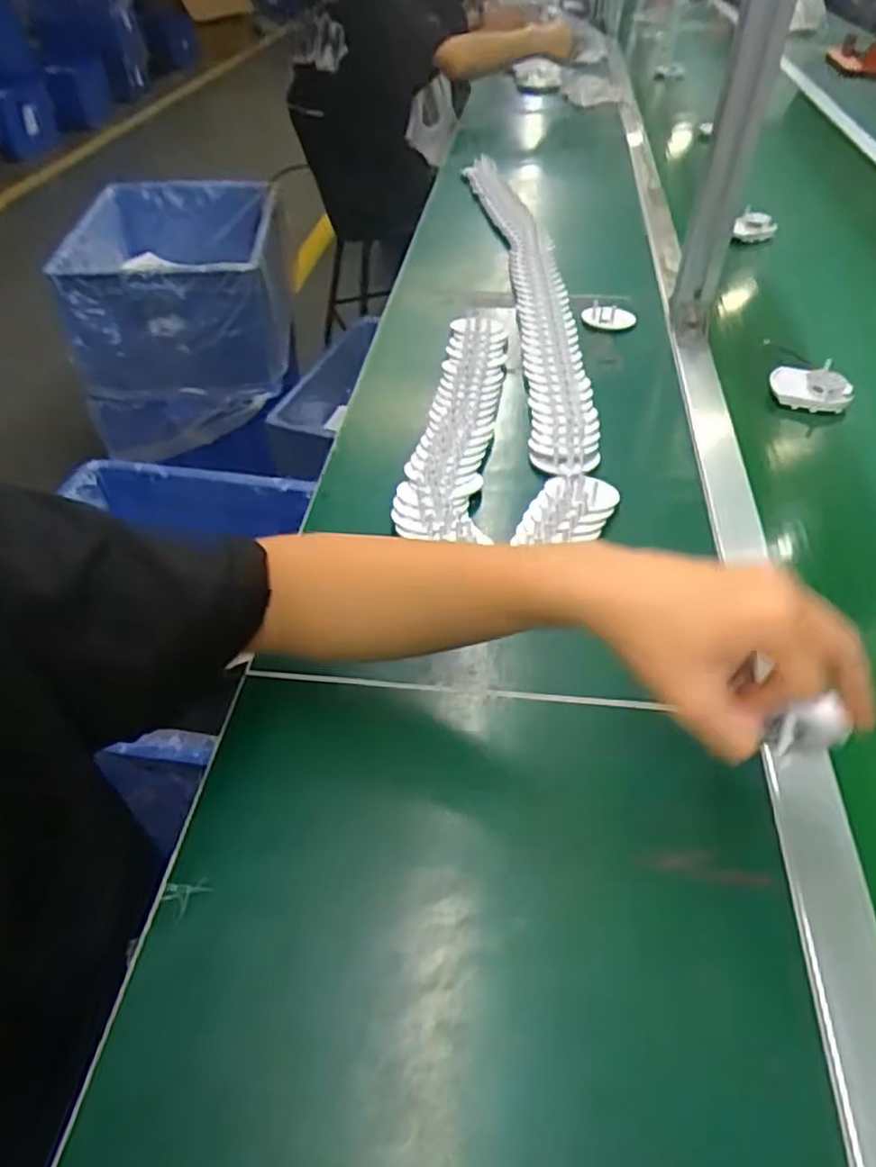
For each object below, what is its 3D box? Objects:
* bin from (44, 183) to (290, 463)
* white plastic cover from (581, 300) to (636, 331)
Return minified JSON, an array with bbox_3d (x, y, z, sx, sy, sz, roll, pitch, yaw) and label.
[{"bbox_3d":[-0.541,-0.593,1.574,0.401,0.360,0.443,-3,45,-5],"label":"bin"},{"bbox_3d":[0.205,-0.322,0.868,0.061,0.011,0.048,21,48,18],"label":"white plastic cover"}]

